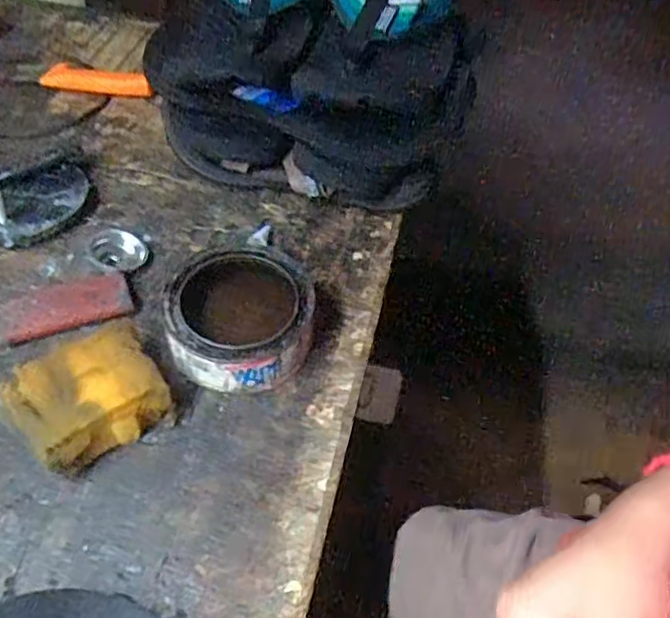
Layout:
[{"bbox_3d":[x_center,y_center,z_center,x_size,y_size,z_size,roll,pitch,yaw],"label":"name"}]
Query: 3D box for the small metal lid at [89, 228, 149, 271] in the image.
[{"bbox_3d":[-0.176,-0.049,0.534,0.051,0.009,0.038,38,59,23],"label":"small metal lid"}]

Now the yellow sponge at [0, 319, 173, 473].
[{"bbox_3d":[-0.160,0.061,0.426,0.094,0.044,0.073,-30,60,-24],"label":"yellow sponge"}]

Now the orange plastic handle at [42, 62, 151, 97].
[{"bbox_3d":[-0.240,-0.232,0.663,0.114,0.018,0.025,9,52,3],"label":"orange plastic handle"}]

